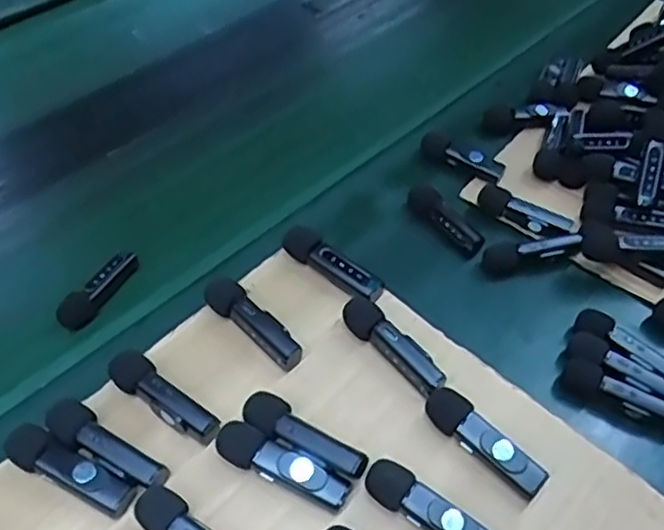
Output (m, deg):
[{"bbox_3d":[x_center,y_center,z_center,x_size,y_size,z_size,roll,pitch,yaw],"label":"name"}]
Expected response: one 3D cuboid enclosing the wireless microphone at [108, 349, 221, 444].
[{"bbox_3d":[-0.083,0.066,0.336,0.066,0.014,0.019,35,60,23],"label":"wireless microphone"}]

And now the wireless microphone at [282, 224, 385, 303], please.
[{"bbox_3d":[0.000,-0.001,0.388,0.066,0.011,0.017,36,60,23],"label":"wireless microphone"}]

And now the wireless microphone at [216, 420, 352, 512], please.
[{"bbox_3d":[-0.024,0.093,0.317,0.065,0.016,0.018,25,56,17],"label":"wireless microphone"}]

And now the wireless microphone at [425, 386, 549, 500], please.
[{"bbox_3d":[0.072,0.085,0.327,0.064,0.018,0.017,37,61,24],"label":"wireless microphone"}]

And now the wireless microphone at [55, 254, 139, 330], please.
[{"bbox_3d":[-0.151,0.015,0.445,0.016,0.015,0.065,25,55,21],"label":"wireless microphone"}]

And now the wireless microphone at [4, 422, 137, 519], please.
[{"bbox_3d":[-0.122,0.095,0.315,0.066,0.013,0.019,25,57,17],"label":"wireless microphone"}]

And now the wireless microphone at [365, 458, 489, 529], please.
[{"bbox_3d":[0.044,0.112,0.306,0.063,0.017,0.017,30,58,20],"label":"wireless microphone"}]

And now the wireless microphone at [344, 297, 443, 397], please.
[{"bbox_3d":[0.030,0.041,0.356,0.017,0.012,0.067,-32,60,-23],"label":"wireless microphone"}]

